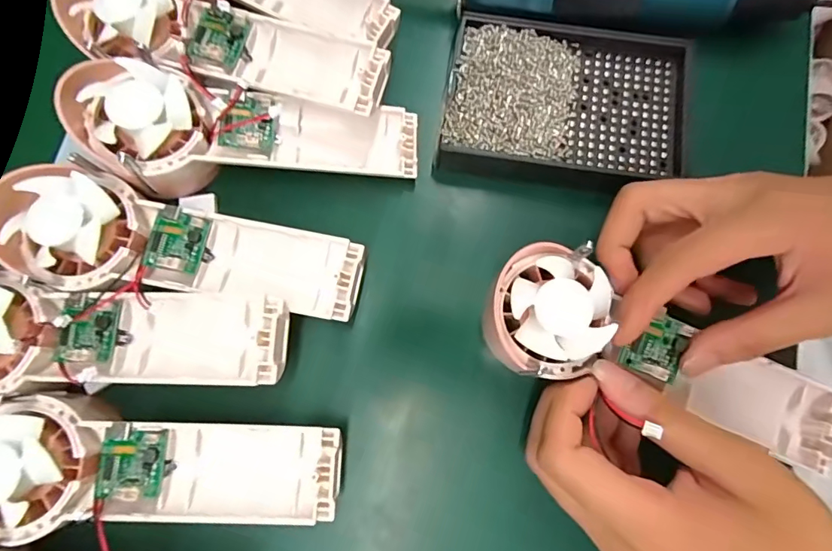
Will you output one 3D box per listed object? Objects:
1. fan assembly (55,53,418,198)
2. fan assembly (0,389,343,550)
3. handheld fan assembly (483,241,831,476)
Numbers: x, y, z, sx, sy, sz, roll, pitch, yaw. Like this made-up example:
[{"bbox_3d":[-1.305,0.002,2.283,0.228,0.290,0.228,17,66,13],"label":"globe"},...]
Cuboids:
[{"bbox_3d":[-0.090,-0.076,0.256,0.176,0.039,0.054,1,76,-14],"label":"fan assembly"},{"bbox_3d":[-0.124,0.087,0.209,0.177,0.035,0.062,-1,77,-1],"label":"fan assembly"},{"bbox_3d":[0.121,0.037,0.222,0.171,0.030,0.063,22,77,-2],"label":"handheld fan assembly"}]

